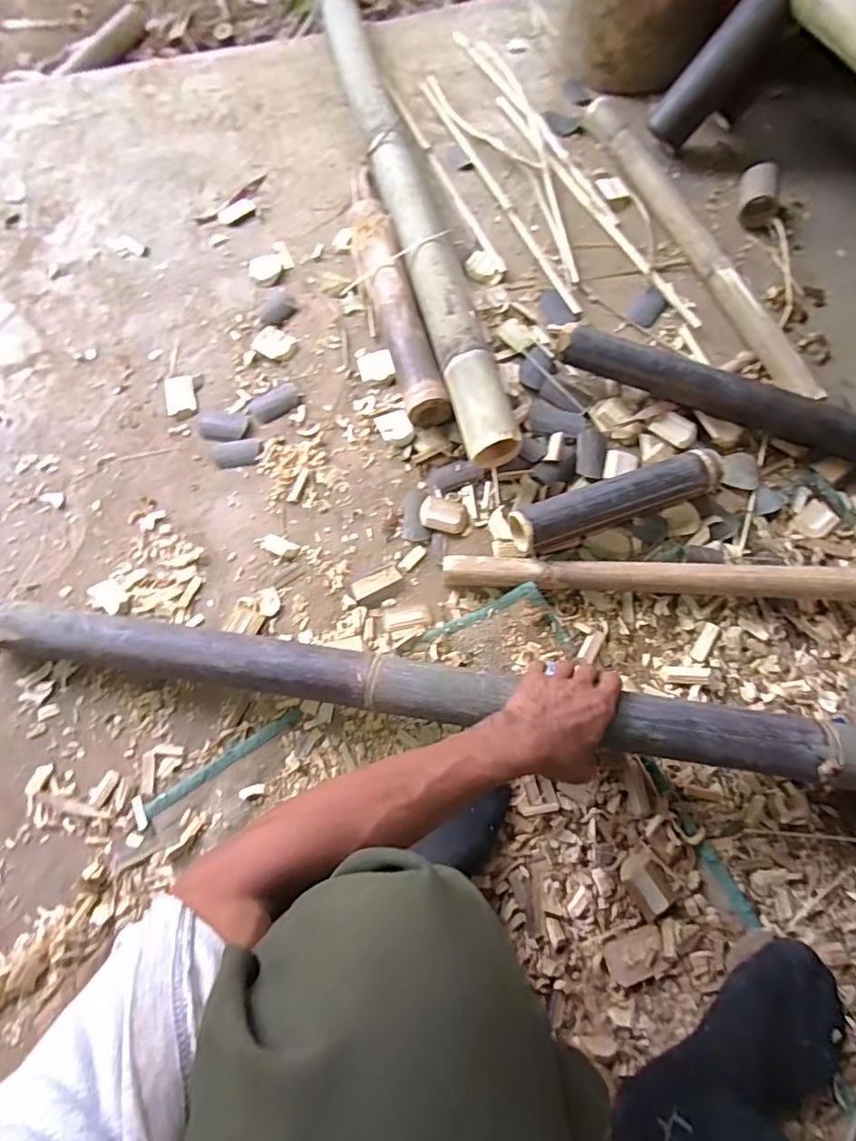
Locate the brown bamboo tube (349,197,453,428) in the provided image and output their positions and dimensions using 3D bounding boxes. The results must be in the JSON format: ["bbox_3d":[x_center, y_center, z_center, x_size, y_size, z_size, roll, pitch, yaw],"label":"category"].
[{"bbox_3d":[-0.046,-0.378,0.775,0.061,0.068,0.383,-15,70,-4],"label":"brown bamboo tube"}]

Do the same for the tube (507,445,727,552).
[{"bbox_3d":[0.232,-0.085,0.660,0.260,0.060,0.055,-19,72,-5],"label":"tube"}]

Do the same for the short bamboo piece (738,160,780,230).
[{"bbox_3d":[0.525,-0.591,0.840,0.058,0.054,0.084,13,71,6],"label":"short bamboo piece"}]

